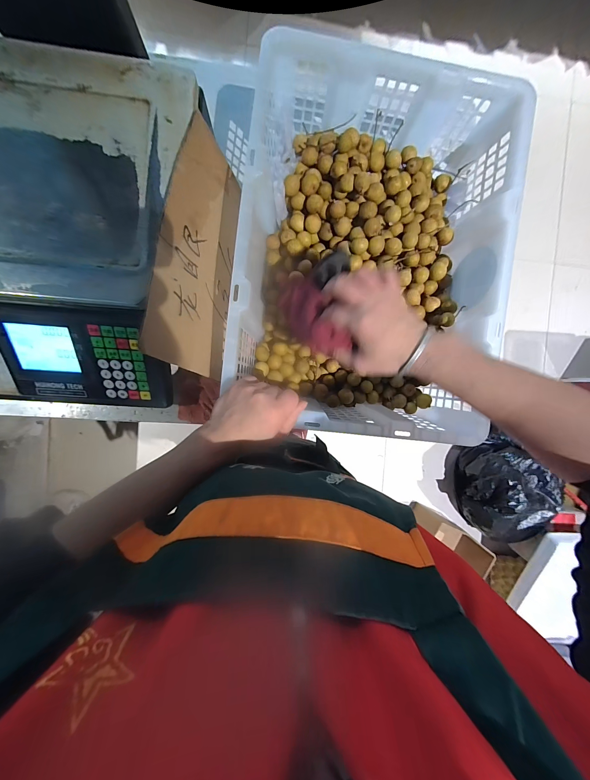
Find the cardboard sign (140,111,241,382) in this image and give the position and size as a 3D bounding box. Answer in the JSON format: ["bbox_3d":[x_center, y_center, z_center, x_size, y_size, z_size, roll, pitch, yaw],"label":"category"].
[{"bbox_3d":[-0.119,-0.166,0.363,0.020,0.133,0.284,4,80,20],"label":"cardboard sign"}]

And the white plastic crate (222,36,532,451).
[{"bbox_3d":[0.100,-0.171,0.407,0.327,0.147,0.444,6,92,-5],"label":"white plastic crate"}]

